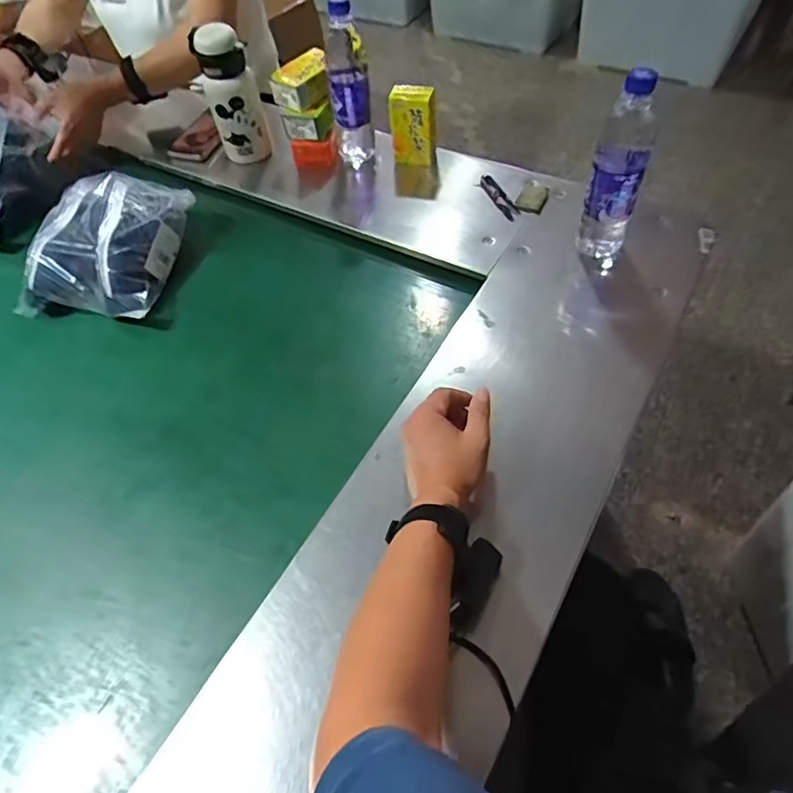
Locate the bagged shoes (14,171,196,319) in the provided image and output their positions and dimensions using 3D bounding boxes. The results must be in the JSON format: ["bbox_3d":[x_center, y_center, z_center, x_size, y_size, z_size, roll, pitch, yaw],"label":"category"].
[{"bbox_3d":[-0.422,-0.220,0.819,0.196,0.098,0.228,6,55,7],"label":"bagged shoes"}]

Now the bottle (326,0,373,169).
[{"bbox_3d":[-0.069,-0.475,0.870,0.062,0.245,0.078,-4,55,3],"label":"bottle"}]

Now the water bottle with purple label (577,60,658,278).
[{"bbox_3d":[0.275,-0.270,0.695,0.066,0.238,0.056,18,59,17],"label":"water bottle with purple label"}]

